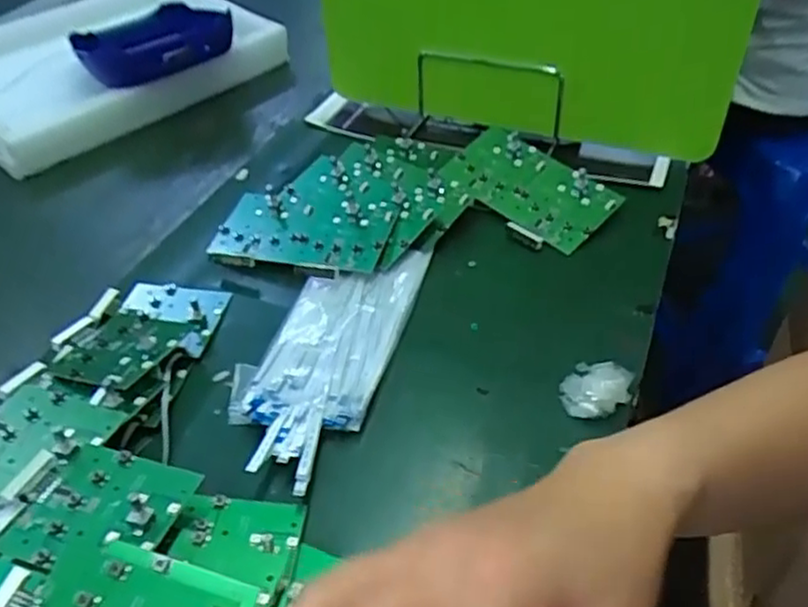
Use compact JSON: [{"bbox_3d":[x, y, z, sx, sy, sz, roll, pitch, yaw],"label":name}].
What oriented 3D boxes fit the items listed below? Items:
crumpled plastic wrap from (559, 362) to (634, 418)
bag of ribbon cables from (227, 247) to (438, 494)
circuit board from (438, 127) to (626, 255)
[{"bbox_3d":[0.126,0.056,0.456,0.044,0.023,0.037,7,43,14],"label":"crumpled plastic wrap"},{"bbox_3d":[-0.058,0.028,0.503,0.097,0.019,0.229,7,43,14],"label":"bag of ribbon cables"},{"bbox_3d":[0.113,-0.108,0.628,0.088,0.015,0.157,-39,55,-16],"label":"circuit board"}]

